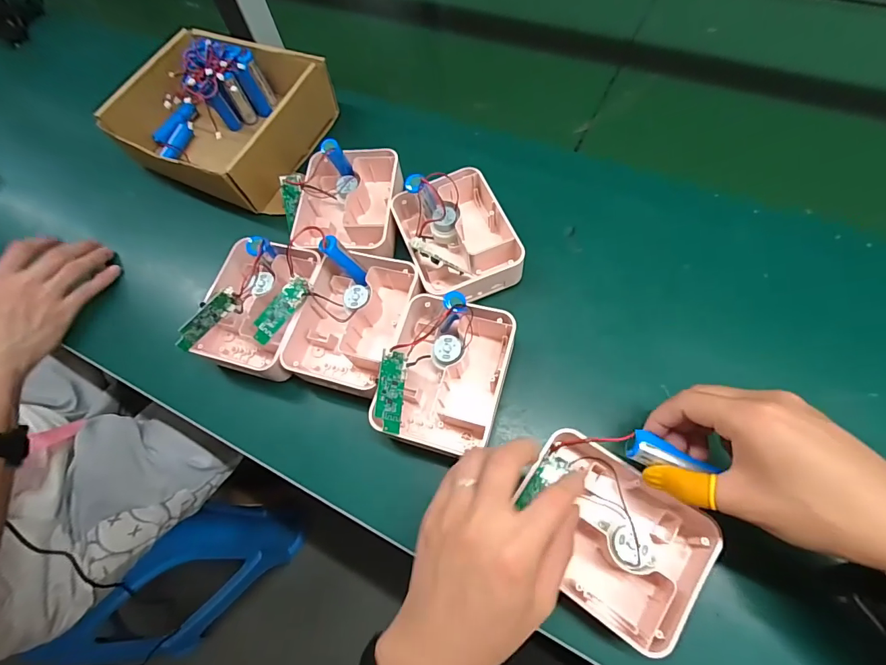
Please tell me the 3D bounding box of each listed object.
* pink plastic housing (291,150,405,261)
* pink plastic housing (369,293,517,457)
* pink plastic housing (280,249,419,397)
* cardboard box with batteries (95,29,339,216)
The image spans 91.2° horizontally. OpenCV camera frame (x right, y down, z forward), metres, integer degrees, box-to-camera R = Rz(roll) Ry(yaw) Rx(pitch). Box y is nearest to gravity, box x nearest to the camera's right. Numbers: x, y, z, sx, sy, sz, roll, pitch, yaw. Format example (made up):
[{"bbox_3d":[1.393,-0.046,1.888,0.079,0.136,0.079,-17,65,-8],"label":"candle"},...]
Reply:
[{"bbox_3d":[-0.099,-0.133,0.466,0.104,0.061,0.134,4,71,1],"label":"pink plastic housing"},{"bbox_3d":[0.002,0.036,0.376,0.101,0.046,0.126,16,72,5],"label":"pink plastic housing"},{"bbox_3d":[-0.087,-0.013,0.407,0.096,0.045,0.125,15,72,5],"label":"pink plastic housing"},{"bbox_3d":[-0.267,-0.262,0.533,0.216,0.091,0.185,25,73,8],"label":"cardboard box with batteries"}]

